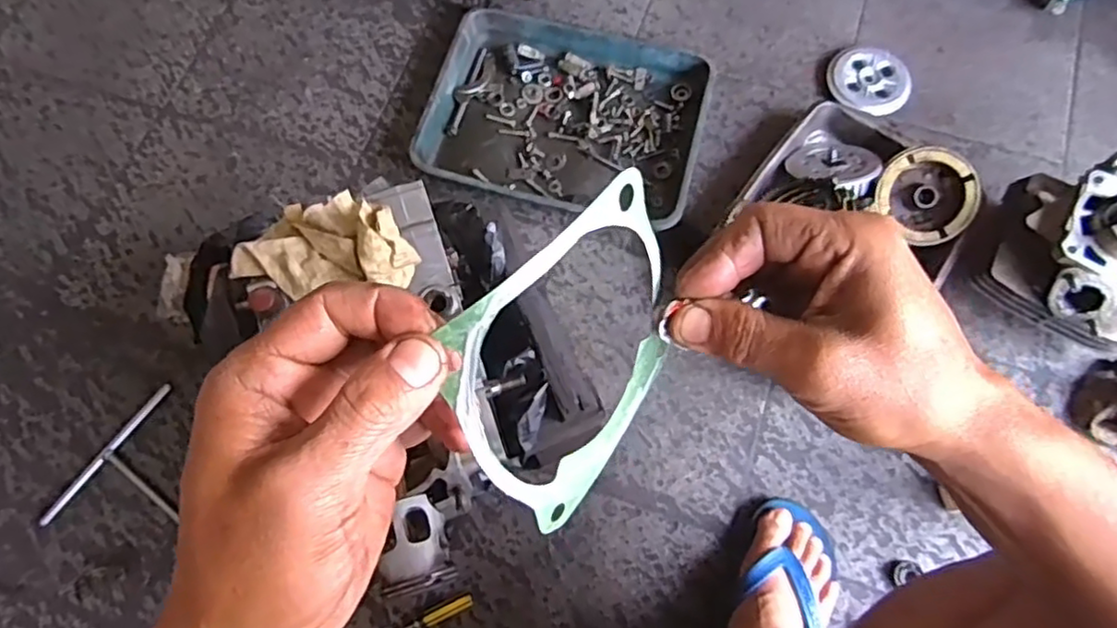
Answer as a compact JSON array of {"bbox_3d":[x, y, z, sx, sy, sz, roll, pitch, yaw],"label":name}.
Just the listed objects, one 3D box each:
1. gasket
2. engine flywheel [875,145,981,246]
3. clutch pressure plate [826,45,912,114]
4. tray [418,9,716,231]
[{"bbox_3d":[0.006,0.017,0.251,0.019,0.111,0.107,24,64,38],"label":"gasket"},{"bbox_3d":[0.445,-0.141,0.802,0.116,0.048,0.113,37,100,3],"label":"engine flywheel"},{"bbox_3d":[0.426,-0.322,0.900,0.103,0.022,0.112,0,72,1],"label":"clutch pressure plate"},{"bbox_3d":[0.010,-0.263,0.878,0.356,0.044,0.276,14,73,5],"label":"tray"}]

